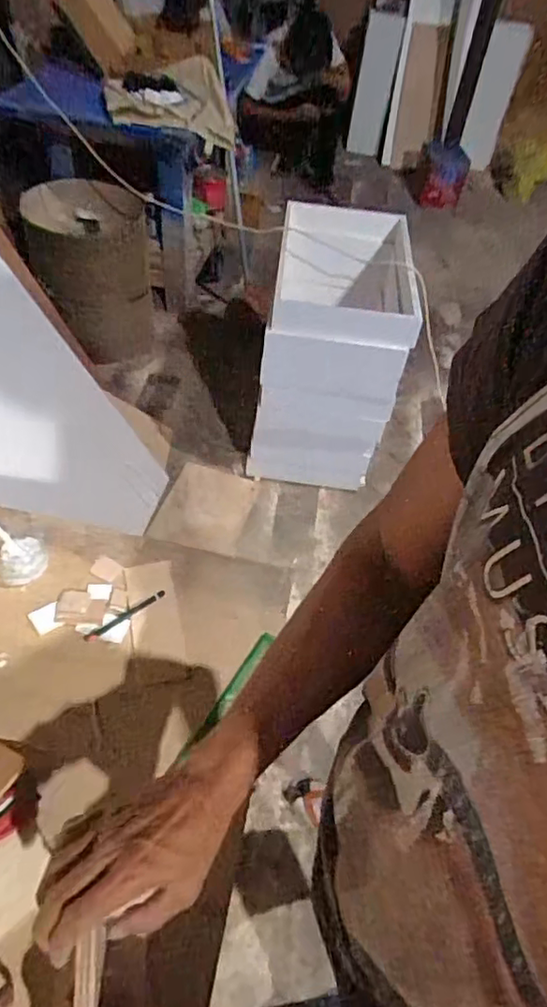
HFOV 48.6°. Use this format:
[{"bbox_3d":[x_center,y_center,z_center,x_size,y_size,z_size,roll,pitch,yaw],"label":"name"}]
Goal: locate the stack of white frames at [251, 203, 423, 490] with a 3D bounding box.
[{"bbox_3d":[0.165,-0.474,1.874,0.393,0.612,0.641,6,48,-1],"label":"stack of white frames"}]

